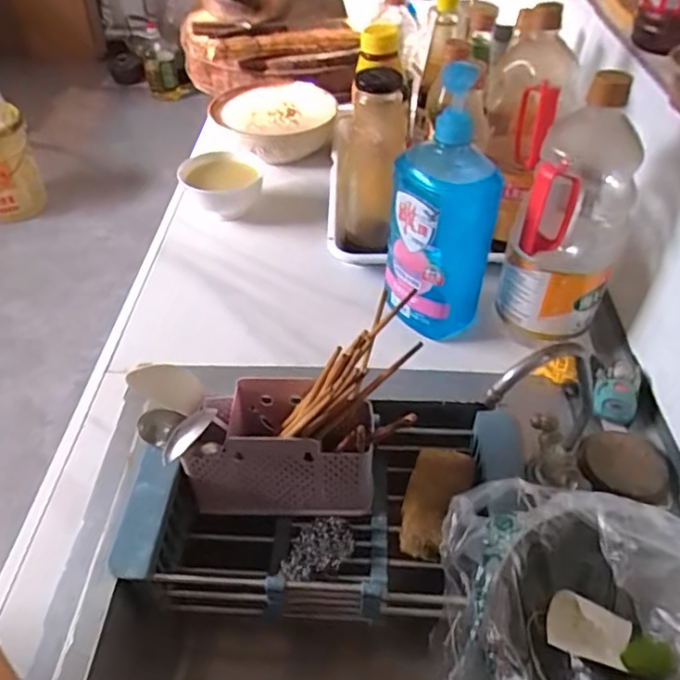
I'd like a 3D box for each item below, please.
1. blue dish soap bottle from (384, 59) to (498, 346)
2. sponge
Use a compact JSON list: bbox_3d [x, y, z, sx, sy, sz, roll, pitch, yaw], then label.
[{"bbox_3d":[0.103,-0.124,0.615,0.110,0.290,0.071,11,49,8],"label":"blue dish soap bottle"},{"bbox_3d":[0.099,0.162,0.603,0.058,0.032,0.117,16,50,12],"label":"sponge"}]

